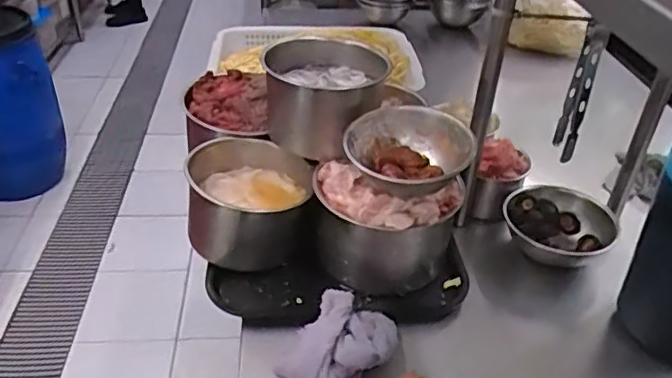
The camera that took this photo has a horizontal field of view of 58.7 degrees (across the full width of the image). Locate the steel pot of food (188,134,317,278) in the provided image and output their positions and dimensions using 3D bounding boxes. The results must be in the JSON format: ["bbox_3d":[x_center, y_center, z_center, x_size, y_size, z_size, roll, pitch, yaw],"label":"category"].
[{"bbox_3d":[-0.120,0.019,0.839,0.159,0.109,0.164,-2,36,-8],"label":"steel pot of food"}]

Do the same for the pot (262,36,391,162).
[{"bbox_3d":[-0.016,-0.134,0.858,0.159,0.117,0.157,3,36,-2],"label":"pot"}]

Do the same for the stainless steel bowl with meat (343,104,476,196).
[{"bbox_3d":[0.085,-0.043,0.739,0.142,0.058,0.139,3,36,-2],"label":"stainless steel bowl with meat"}]

